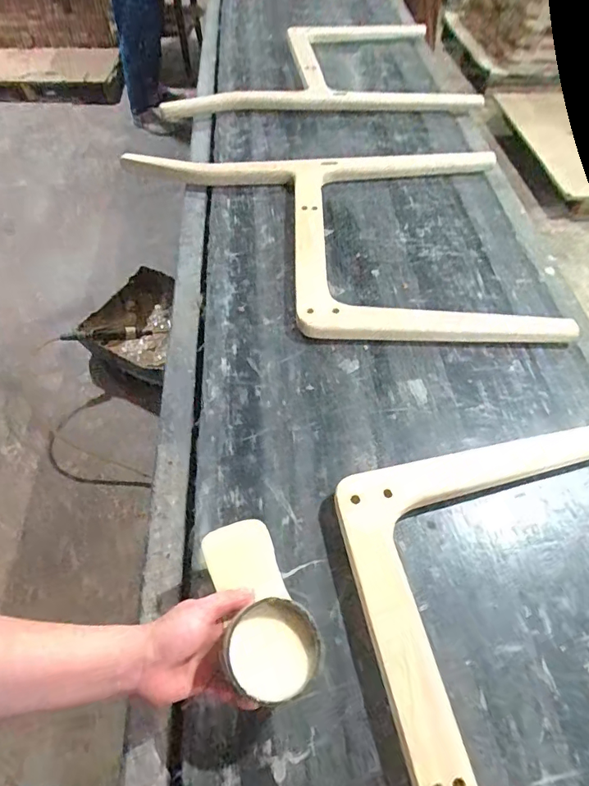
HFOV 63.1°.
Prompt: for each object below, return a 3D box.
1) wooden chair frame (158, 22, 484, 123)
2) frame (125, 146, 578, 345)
[{"bbox_3d":[0.042,-0.910,1.308,0.779,0.039,0.612,-6,55,-6],"label":"wooden chair frame"},{"bbox_3d":[0.046,-0.297,0.870,0.735,0.044,0.541,-1,54,-2],"label":"frame"}]

